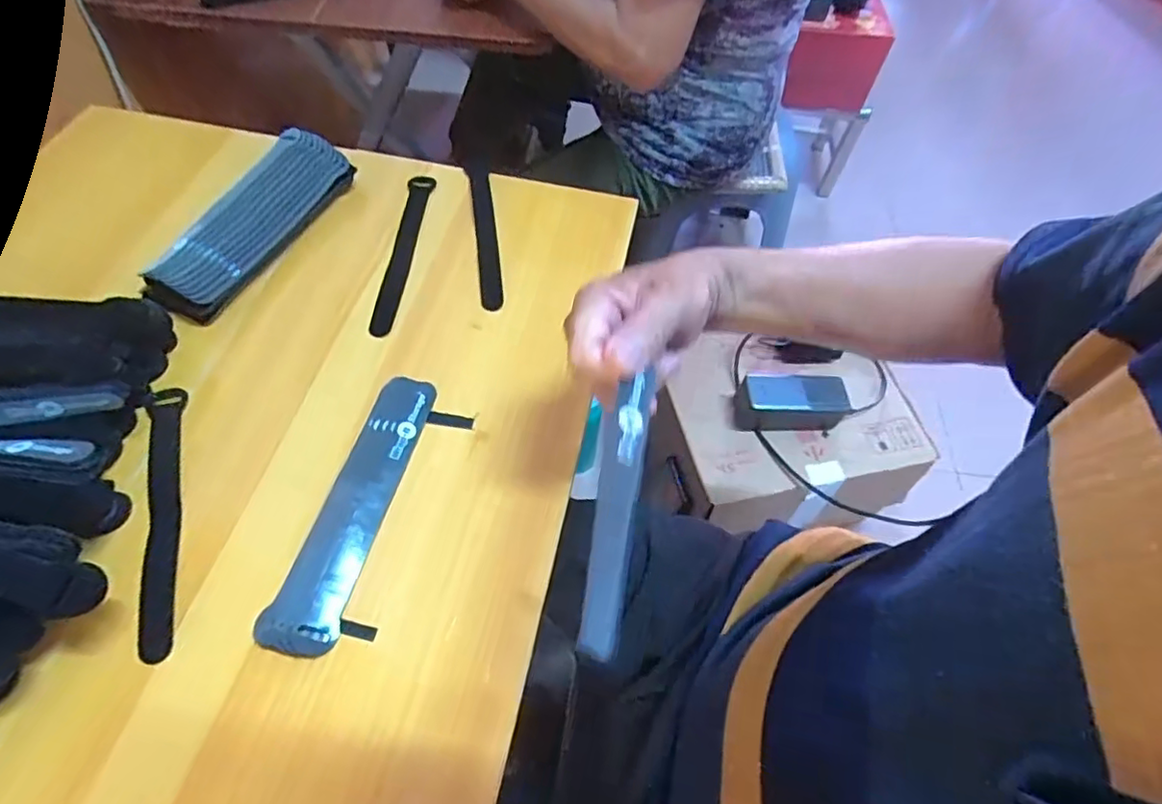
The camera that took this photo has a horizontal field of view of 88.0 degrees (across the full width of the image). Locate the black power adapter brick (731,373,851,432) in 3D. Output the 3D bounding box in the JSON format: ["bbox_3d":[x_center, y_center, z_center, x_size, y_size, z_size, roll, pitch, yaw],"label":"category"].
[{"bbox_3d":[0.267,0.001,0.771,0.138,0.059,0.054,1,58,-2],"label":"black power adapter brick"}]

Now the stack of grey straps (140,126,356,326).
[{"bbox_3d":[-0.287,-0.158,0.524,0.071,0.037,0.202,23,60,11],"label":"stack of grey straps"}]

